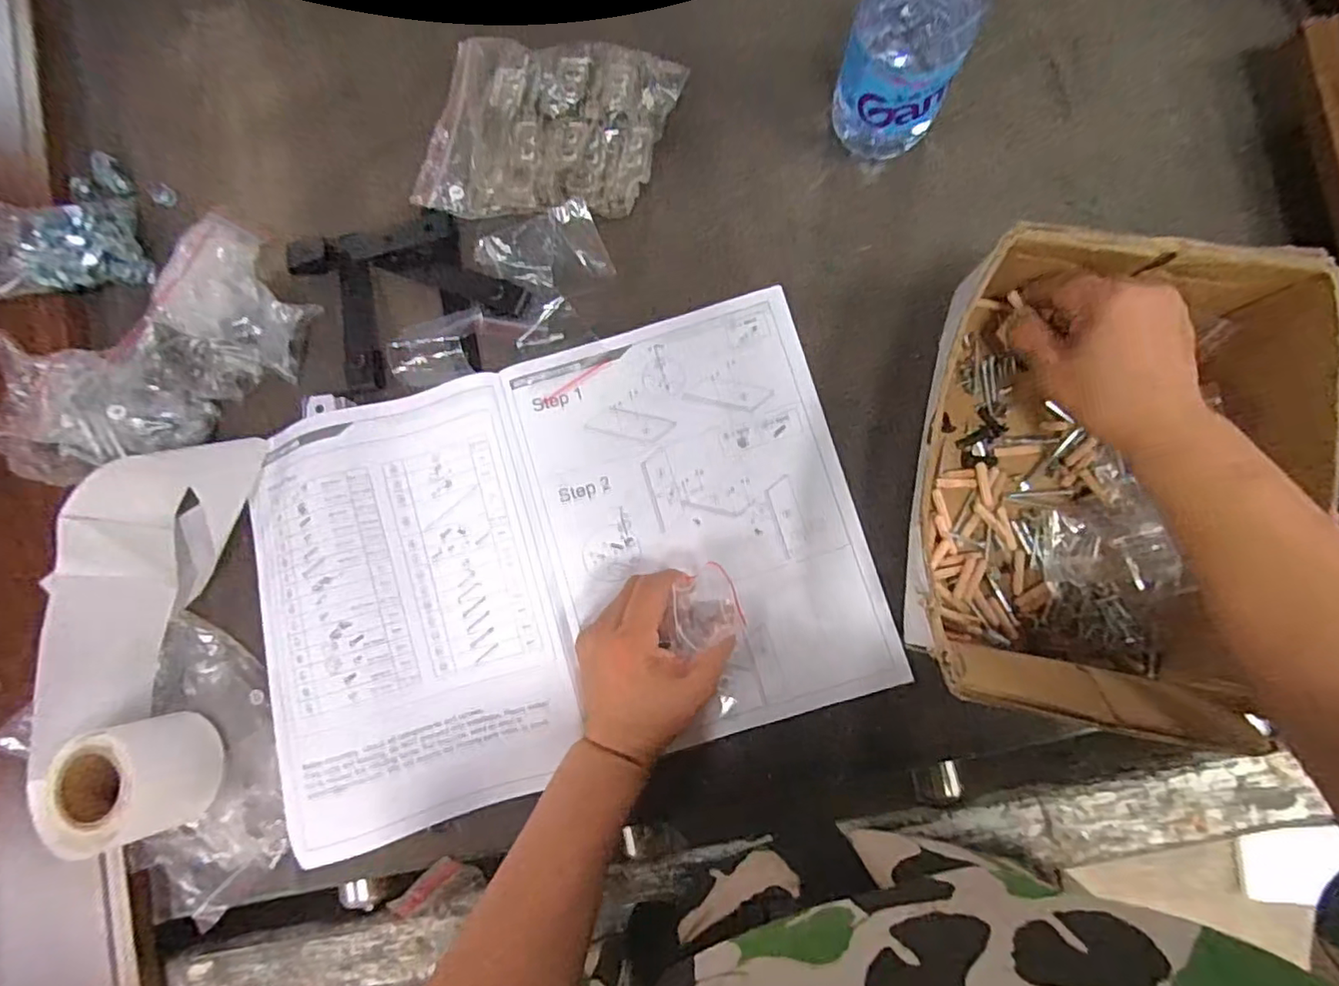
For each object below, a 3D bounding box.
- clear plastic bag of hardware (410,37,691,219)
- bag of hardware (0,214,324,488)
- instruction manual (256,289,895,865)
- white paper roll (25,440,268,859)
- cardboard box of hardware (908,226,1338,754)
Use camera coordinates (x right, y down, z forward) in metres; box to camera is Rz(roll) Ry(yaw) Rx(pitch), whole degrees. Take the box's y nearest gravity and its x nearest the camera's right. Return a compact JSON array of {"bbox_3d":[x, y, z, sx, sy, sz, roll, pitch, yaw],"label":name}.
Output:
[{"bbox_3d":[-0.088,-0.258,0.432,0.174,0.037,0.134,11,85,4],"label":"clear plastic bag of hardware"},{"bbox_3d":[-0.366,-0.099,0.427,0.218,0.039,0.134,-33,83,-1],"label":"bag of hardware"},{"bbox_3d":[-0.076,0.044,0.406,0.403,0.034,0.280,-17,81,2],"label":"instruction manual"},{"bbox_3d":[-0.340,0.087,0.391,0.081,0.058,0.247,3,84,3],"label":"white paper roll"},{"bbox_3d":[0.252,-0.002,0.351,0.177,0.092,0.257,12,83,6],"label":"cardboard box of hardware"}]

